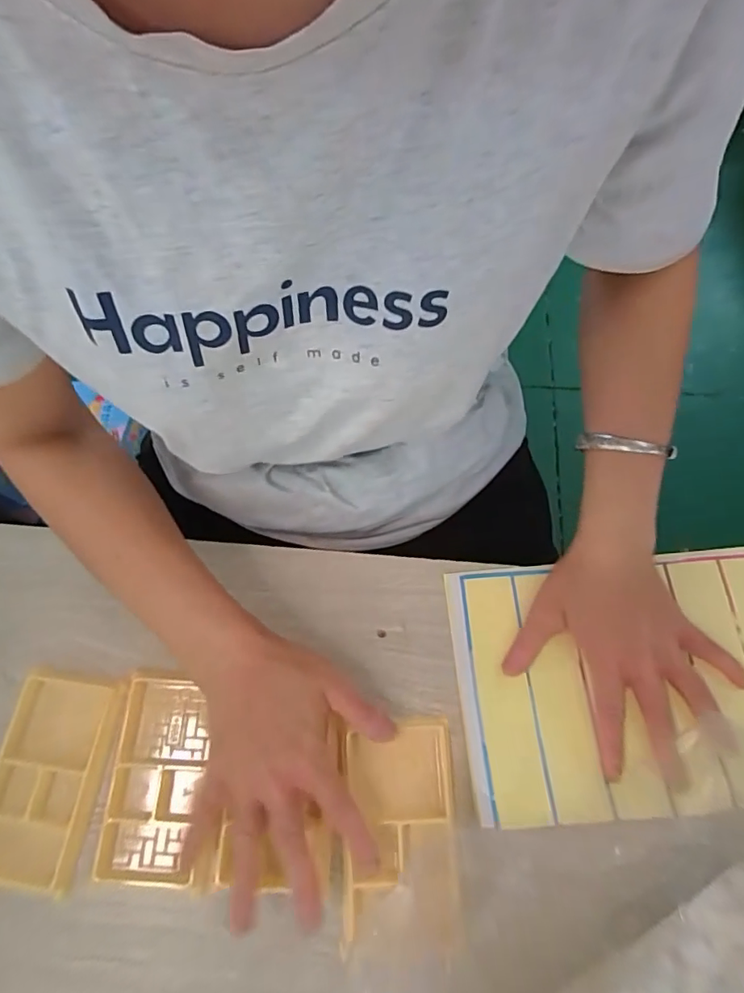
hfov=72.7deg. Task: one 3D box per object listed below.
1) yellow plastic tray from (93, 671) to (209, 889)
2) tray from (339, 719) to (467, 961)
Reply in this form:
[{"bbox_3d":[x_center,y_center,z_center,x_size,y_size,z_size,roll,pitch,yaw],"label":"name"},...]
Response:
[{"bbox_3d":[-0.155,0.197,0.360,0.060,0.016,0.130,-4,63,2],"label":"yellow plastic tray"},{"bbox_3d":[0.018,0.222,0.337,0.074,0.012,0.128,-3,66,2],"label":"tray"}]

